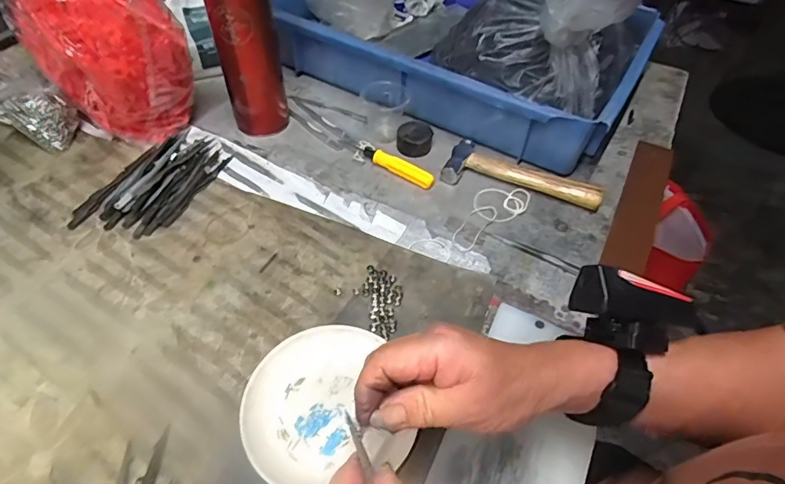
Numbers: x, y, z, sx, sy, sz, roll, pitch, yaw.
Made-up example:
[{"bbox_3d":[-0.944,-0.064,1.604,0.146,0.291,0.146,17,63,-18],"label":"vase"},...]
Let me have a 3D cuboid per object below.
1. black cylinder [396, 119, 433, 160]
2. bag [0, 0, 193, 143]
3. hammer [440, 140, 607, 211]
[{"bbox_3d":[0.024,-0.112,0.531,0.038,0.020,0.044,7,50,0],"label":"black cylinder"},{"bbox_3d":[-0.280,-0.183,0.488,0.179,0.148,0.089,31,54,19],"label":"bag"},{"bbox_3d":[0.133,-0.068,0.500,0.155,0.021,0.054,17,51,9],"label":"hammer"}]

